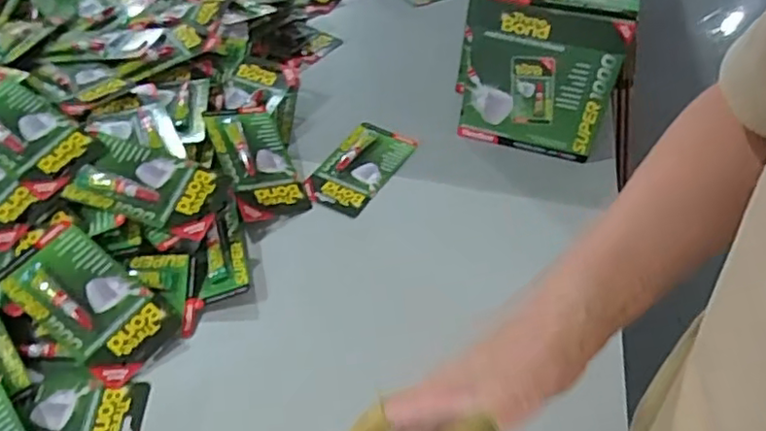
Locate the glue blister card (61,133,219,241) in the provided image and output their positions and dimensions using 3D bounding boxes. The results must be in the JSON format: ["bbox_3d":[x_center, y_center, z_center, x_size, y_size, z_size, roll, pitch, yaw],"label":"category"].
[{"bbox_3d":[-0.247,-0.035,0.650,0.135,0.019,0.084,19,62,-2],"label":"glue blister card"}]

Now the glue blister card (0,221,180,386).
[{"bbox_3d":[-0.278,0.082,0.591,0.156,0.012,0.085,38,66,7],"label":"glue blister card"}]

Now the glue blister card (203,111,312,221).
[{"bbox_3d":[-0.149,-0.063,0.742,0.091,0.013,0.156,-6,61,-31],"label":"glue blister card"}]

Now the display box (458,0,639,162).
[{"bbox_3d":[0.191,-0.190,0.772,0.180,0.195,0.101,13,47,10],"label":"display box"}]

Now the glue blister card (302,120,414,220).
[{"bbox_3d":[-0.032,-0.063,0.782,0.087,0.015,0.156,23,49,19],"label":"glue blister card"}]

